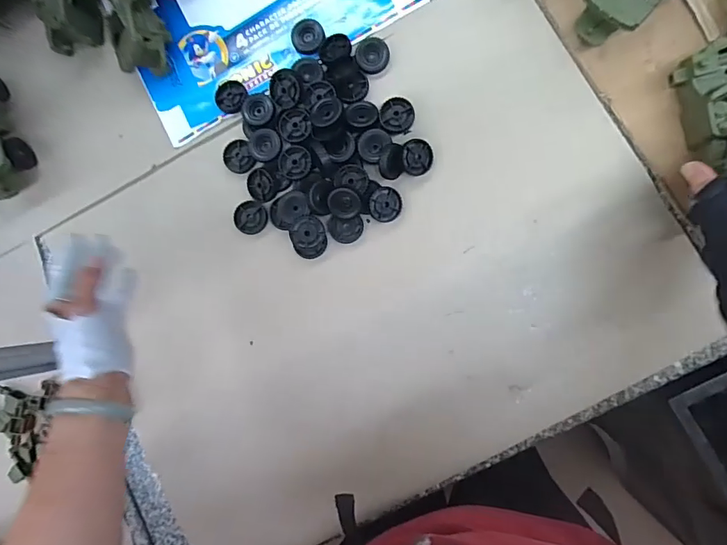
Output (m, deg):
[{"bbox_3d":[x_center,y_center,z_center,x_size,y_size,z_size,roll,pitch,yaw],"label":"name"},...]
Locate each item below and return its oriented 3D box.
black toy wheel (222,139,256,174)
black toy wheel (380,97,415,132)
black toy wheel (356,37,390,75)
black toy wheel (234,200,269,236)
[{"bbox_3d":[-0.164,-0.153,0.614,0.049,0.014,0.049,1,92,23],"label":"black toy wheel"},{"bbox_3d":[0.043,-0.199,0.578,0.042,0.018,0.040,0,89,9],"label":"black toy wheel"},{"bbox_3d":[0.012,-0.282,0.592,0.041,0.012,0.044,0,89,9],"label":"black toy wheel"},{"bbox_3d":[-0.150,-0.073,0.604,0.043,0.011,0.043,0,89,9],"label":"black toy wheel"}]

